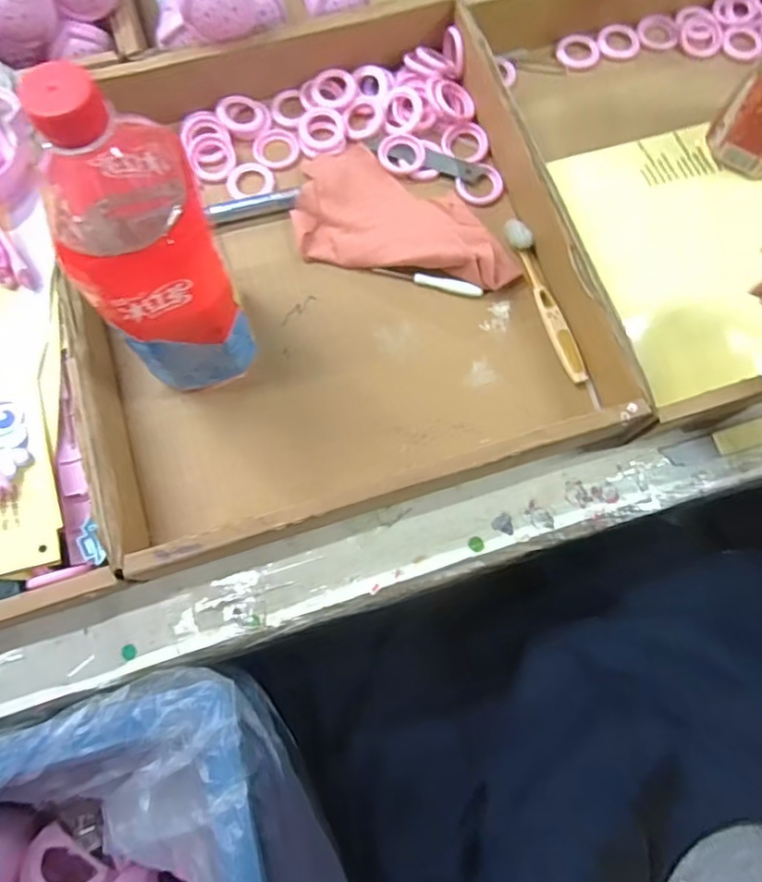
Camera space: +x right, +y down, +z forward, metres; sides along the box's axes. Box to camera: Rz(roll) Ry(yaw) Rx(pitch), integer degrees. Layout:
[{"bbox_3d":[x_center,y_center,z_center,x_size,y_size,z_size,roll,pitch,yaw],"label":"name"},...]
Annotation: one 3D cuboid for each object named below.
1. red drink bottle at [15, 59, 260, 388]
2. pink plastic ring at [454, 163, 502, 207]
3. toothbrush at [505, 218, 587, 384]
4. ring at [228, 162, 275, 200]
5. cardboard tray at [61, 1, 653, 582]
[{"bbox_3d":[-0.121,-0.092,0.339,0.069,0.220,0.063,-11,75,-4],"label":"red drink bottle"},{"bbox_3d":[0.081,-0.207,0.485,0.033,0.004,0.041,44,80,9],"label":"pink plastic ring"},{"bbox_3d":[0.125,-0.108,0.455,0.017,0.009,0.138,-18,76,-6],"label":"toothbrush"},{"bbox_3d":[-0.105,-0.210,0.482,0.037,0.004,0.034,0,75,-1],"label":"ring"},{"bbox_3d":[-0.043,-0.136,0.436,0.345,0.064,0.382,-17,78,-4],"label":"cardboard tray"}]

